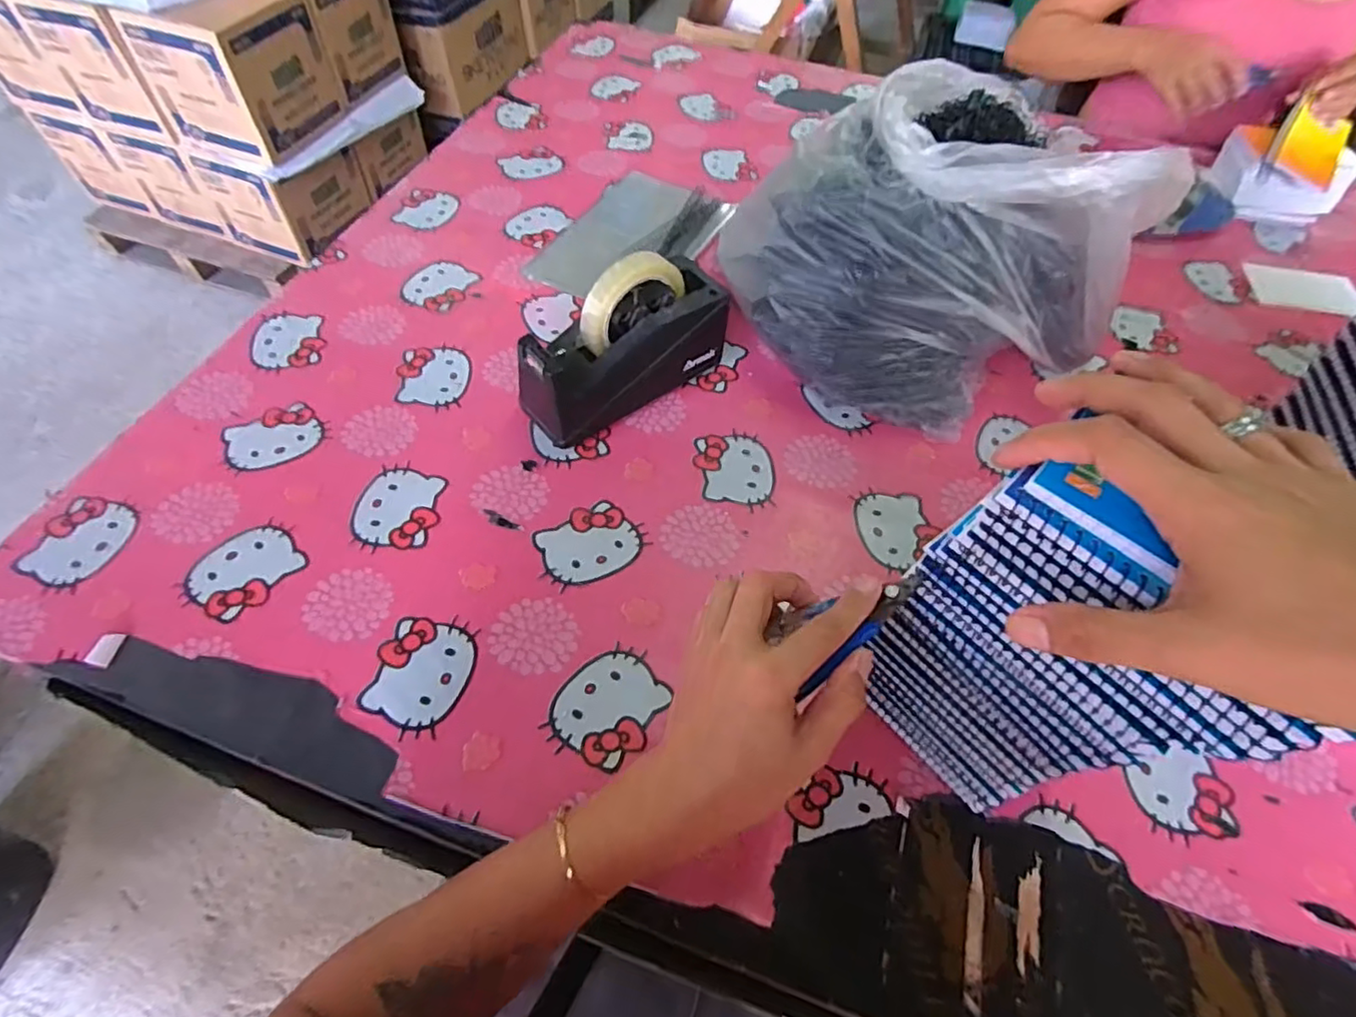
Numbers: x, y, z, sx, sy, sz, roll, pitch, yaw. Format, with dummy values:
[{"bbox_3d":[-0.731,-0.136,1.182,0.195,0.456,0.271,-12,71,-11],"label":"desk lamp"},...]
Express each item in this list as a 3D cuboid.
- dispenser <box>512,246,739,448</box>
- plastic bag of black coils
[{"bbox_3d":[-0.050,-0.157,0.598,0.203,0.128,0.071,-32,63,-22],"label":"dispenser"},{"bbox_3d":[0.219,-0.237,0.589,0.259,0.245,0.268,-23,61,-17],"label":"plastic bag of black coils"}]

